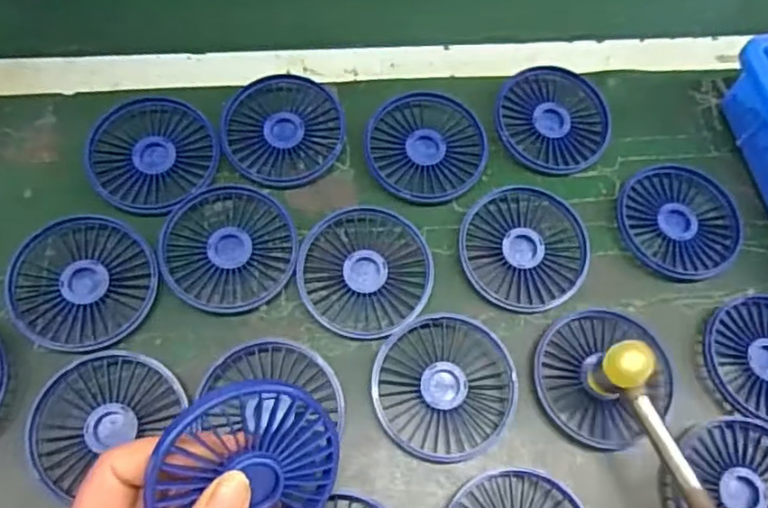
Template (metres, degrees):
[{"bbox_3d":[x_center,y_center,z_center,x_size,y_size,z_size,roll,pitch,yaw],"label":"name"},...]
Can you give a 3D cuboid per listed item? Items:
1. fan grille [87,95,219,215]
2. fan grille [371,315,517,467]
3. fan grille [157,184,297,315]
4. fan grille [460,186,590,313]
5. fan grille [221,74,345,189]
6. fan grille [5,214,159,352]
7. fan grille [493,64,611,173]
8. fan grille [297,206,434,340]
[{"bbox_3d":[-0.168,-0.071,0.461,0.098,0.019,0.084,38,67,13],"label":"fan grille"},{"bbox_3d":[0.038,0.083,0.403,0.085,0.016,0.085,2,64,-4],"label":"fan grille"},{"bbox_3d":[-0.105,-0.006,0.434,0.085,0.018,0.088,2,64,-4],"label":"fan grille"},{"bbox_3d":[0.096,-0.005,0.444,0.086,0.015,0.084,2,64,-4],"label":"fan grille"},{"bbox_3d":[-0.074,-0.090,0.473,0.085,0.023,0.084,2,64,-4],"label":"fan grille"},{"bbox_3d":[-0.193,0.018,0.412,0.085,0.021,0.085,2,64,-4],"label":"fan grille"},{"bbox_3d":[0.127,-0.102,0.493,0.085,0.021,0.084,2,64,-4],"label":"fan grille"},{"bbox_3d":[-0.013,0.012,0.430,0.083,0.016,0.089,2,64,-4],"label":"fan grille"}]

